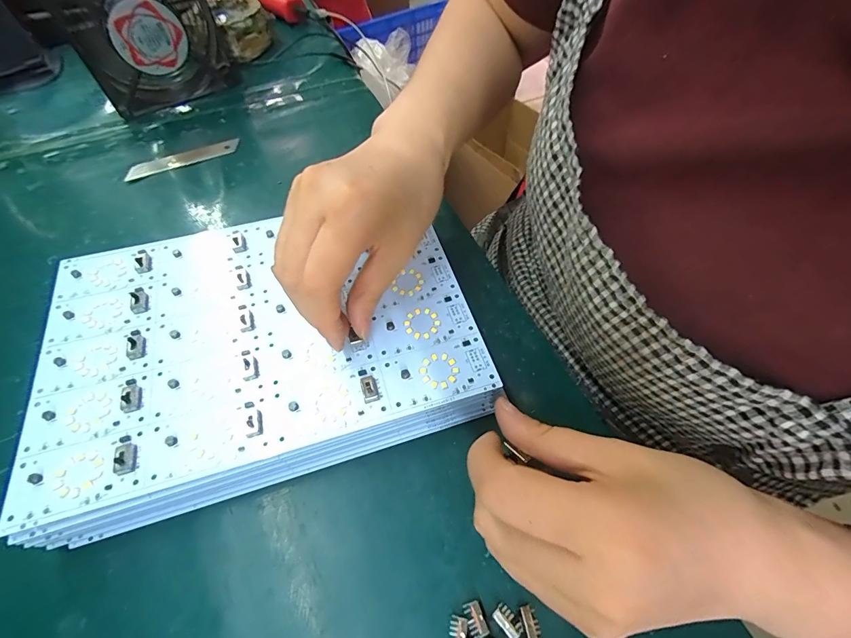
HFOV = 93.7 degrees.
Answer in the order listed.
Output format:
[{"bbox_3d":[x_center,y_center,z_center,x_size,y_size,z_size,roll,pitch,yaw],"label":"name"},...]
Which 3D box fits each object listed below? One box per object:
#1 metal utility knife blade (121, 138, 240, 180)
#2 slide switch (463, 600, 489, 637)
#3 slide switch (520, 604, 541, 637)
[{"bbox_3d":[-0.222,-0.148,0.367,0.098,0.004,0.016,-23,75,-16],"label":"metal utility knife blade"},{"bbox_3d":[0.023,0.136,0.181,0.008,0.006,0.013,-18,59,-11],"label":"slide switch"},{"bbox_3d":[0.048,0.138,0.180,0.007,0.005,0.014,-7,46,-5],"label":"slide switch"}]

